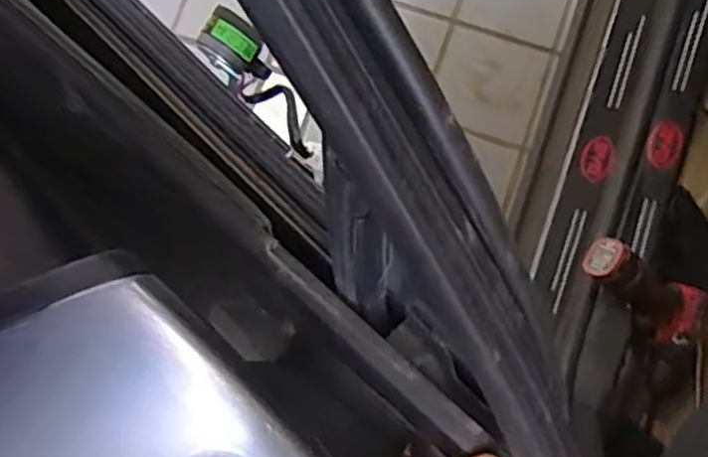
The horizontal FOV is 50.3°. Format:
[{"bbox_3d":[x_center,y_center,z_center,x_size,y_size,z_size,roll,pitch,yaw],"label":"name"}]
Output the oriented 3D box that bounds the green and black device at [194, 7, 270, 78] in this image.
[{"bbox_3d":[-0.067,-0.101,0.430,0.035,0.032,0.028,34,82,7],"label":"green and black device"}]

